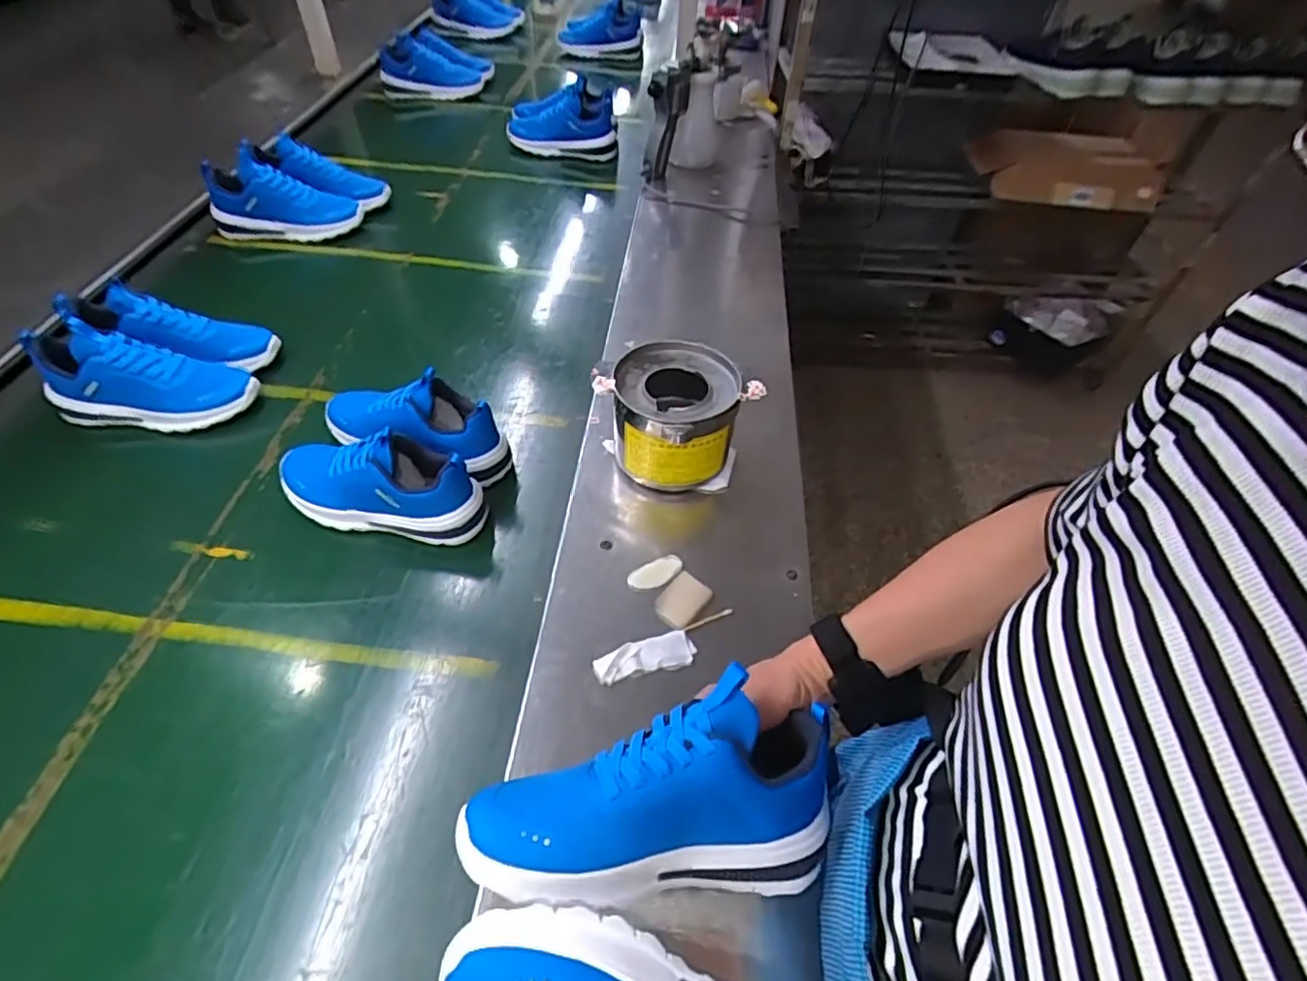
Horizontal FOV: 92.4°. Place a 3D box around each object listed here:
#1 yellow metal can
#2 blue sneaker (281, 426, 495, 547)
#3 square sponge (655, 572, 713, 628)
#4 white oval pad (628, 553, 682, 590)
[{"bbox_3d":[0.020,-0.076,0.726,0.144,0.127,0.147,-1,50,-3],"label":"yellow metal can"},{"bbox_3d":[-0.302,-0.011,0.680,0.234,0.097,0.079,6,50,3],"label":"blue sneaker"},{"bbox_3d":[0.030,0.111,0.633,0.043,0.007,0.057,33,56,23],"label":"square sponge"},{"bbox_3d":[0.003,0.086,0.654,0.060,0.008,0.027,-24,55,-21],"label":"white oval pad"}]

